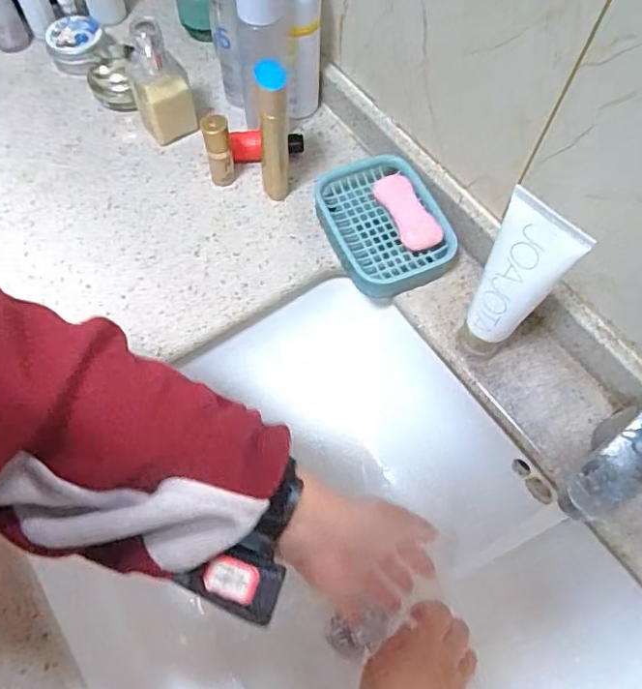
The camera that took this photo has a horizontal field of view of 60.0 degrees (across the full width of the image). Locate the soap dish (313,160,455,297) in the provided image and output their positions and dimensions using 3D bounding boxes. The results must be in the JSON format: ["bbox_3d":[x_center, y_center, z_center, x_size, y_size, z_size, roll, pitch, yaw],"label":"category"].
[{"bbox_3d":[0.059,-0.119,0.542,0.105,0.033,0.144,-21,65,-13],"label":"soap dish"}]

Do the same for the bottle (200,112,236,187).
[{"bbox_3d":[-0.100,-0.189,0.547,0.024,0.077,0.019,-4,63,-4],"label":"bottle"}]

